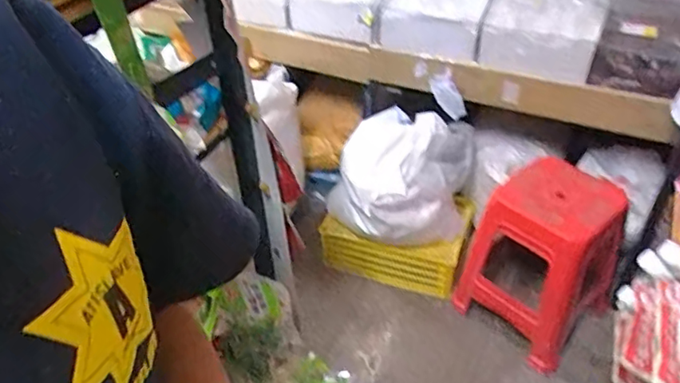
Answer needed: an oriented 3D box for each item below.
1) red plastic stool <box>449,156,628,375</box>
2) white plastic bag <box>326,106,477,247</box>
[{"bbox_3d":[0.560,0.144,1.487,0.321,0.391,0.378,32,51,33],"label":"red plastic stool"},{"bbox_3d":[0.166,-0.032,1.617,0.396,0.242,0.379,8,42,12],"label":"white plastic bag"}]

